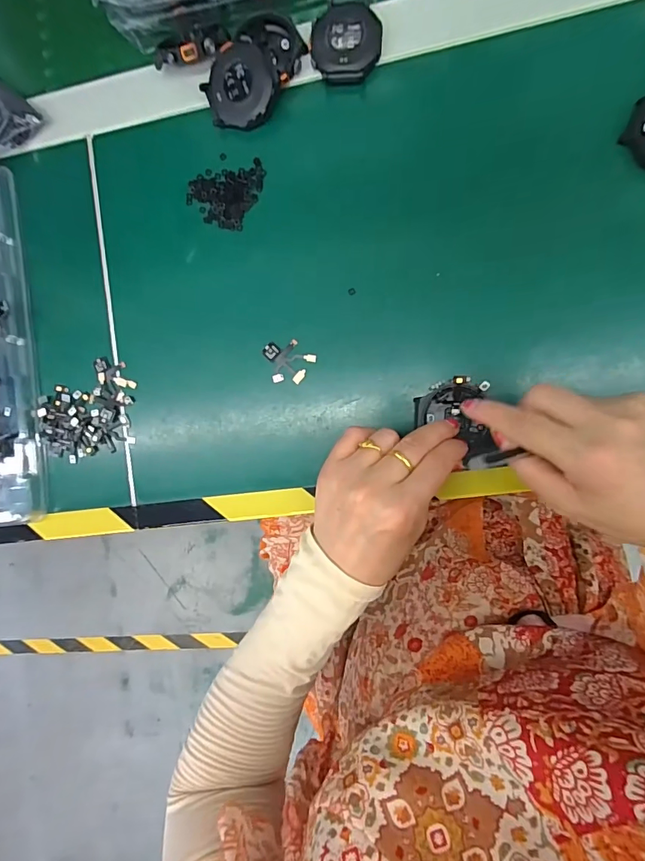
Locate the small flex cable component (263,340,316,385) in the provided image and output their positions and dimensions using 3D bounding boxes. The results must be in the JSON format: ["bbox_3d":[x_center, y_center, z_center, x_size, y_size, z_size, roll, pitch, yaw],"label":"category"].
[{"bbox_3d":[-0.026,-0.049,0.305,0.035,0.004,0.031,36,95,6],"label":"small flex cable component"}]

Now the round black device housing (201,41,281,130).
[{"bbox_3d":[-0.057,-0.236,0.299,0.050,0.010,0.050,6,110,16],"label":"round black device housing"}]

